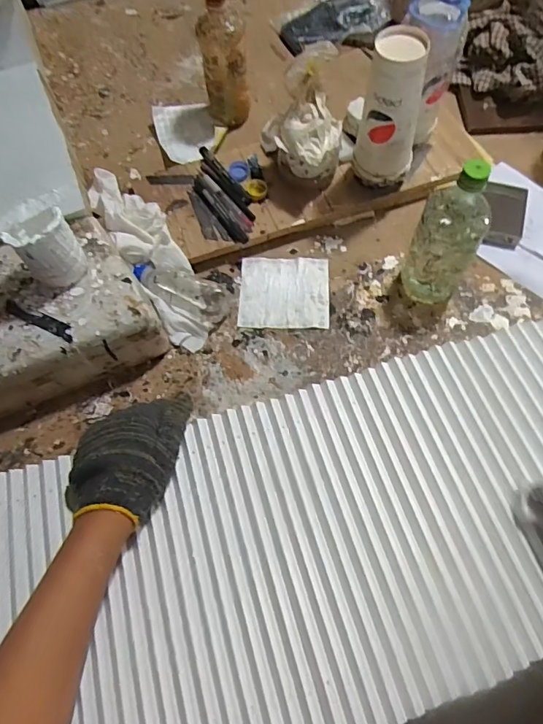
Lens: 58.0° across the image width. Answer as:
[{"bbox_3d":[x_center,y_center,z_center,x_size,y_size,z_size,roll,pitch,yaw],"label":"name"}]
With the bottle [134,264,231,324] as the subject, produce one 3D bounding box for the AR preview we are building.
[{"bbox_3d":[-0.122,-0.101,0.665,0.134,0.053,0.056,22,69,10],"label":"bottle"}]

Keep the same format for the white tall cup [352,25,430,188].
[{"bbox_3d":[0.157,-0.319,0.640,0.084,0.179,0.071,18,69,8],"label":"white tall cup"}]

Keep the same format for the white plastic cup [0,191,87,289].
[{"bbox_3d":[-0.253,-0.130,0.553,0.067,0.086,0.064,-24,69,-9],"label":"white plastic cup"}]

